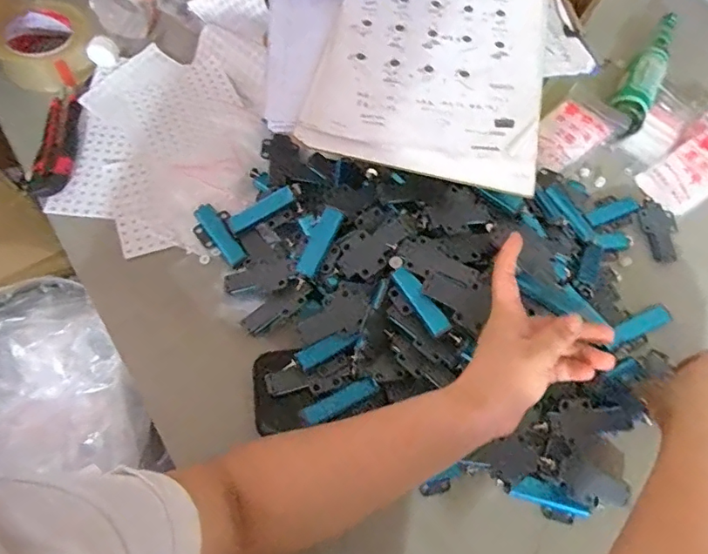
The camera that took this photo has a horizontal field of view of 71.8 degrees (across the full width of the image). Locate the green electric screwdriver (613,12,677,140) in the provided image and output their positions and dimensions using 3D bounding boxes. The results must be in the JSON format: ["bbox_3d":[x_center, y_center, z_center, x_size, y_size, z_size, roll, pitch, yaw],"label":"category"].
[{"bbox_3d":[0.405,-0.289,0.667,0.050,0.042,0.270,30,67,10],"label":"green electric screwdriver"}]

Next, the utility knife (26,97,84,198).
[{"bbox_3d":[-0.339,-0.152,0.563,0.044,0.024,0.127,3,65,-2],"label":"utility knife"}]

